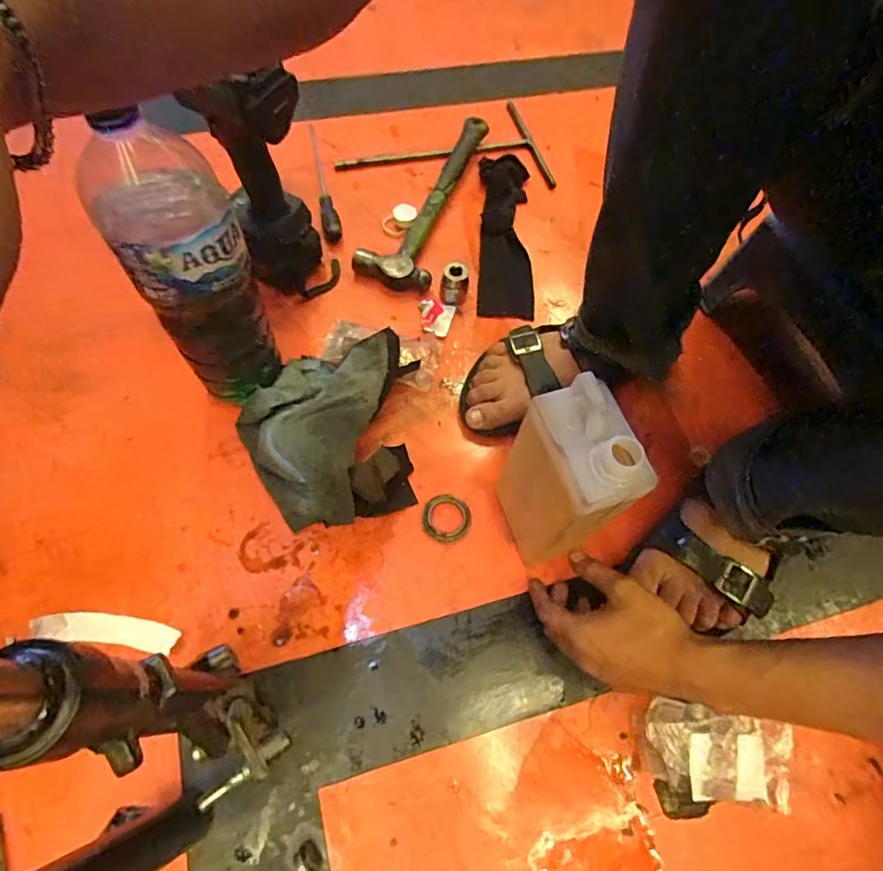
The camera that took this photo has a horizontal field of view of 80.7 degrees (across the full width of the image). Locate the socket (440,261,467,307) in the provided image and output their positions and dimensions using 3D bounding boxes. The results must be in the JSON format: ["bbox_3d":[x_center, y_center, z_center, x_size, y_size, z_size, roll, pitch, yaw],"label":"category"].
[{"bbox_3d":[0.015,-0.183,0.636,0.033,0.046,0.033,1,64,-3],"label":"socket"}]

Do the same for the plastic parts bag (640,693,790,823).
[{"bbox_3d":[0.237,0.277,0.439,0.133,0.028,0.083,8,64,1],"label":"plastic parts bag"}]

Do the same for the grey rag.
[{"bbox_3d":[-0.108,-0.011,0.532,0.188,0.068,0.205,-15,66,-10],"label":"grey rag"}]

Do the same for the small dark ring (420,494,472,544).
[{"bbox_3d":[0.005,0.084,0.530,0.049,0.010,0.051,1,64,-3],"label":"small dark ring"}]

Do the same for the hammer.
[{"bbox_3d":[-0.019,-0.331,0.716,0.097,0.028,0.334,17,64,5],"label":"hammer"}]

